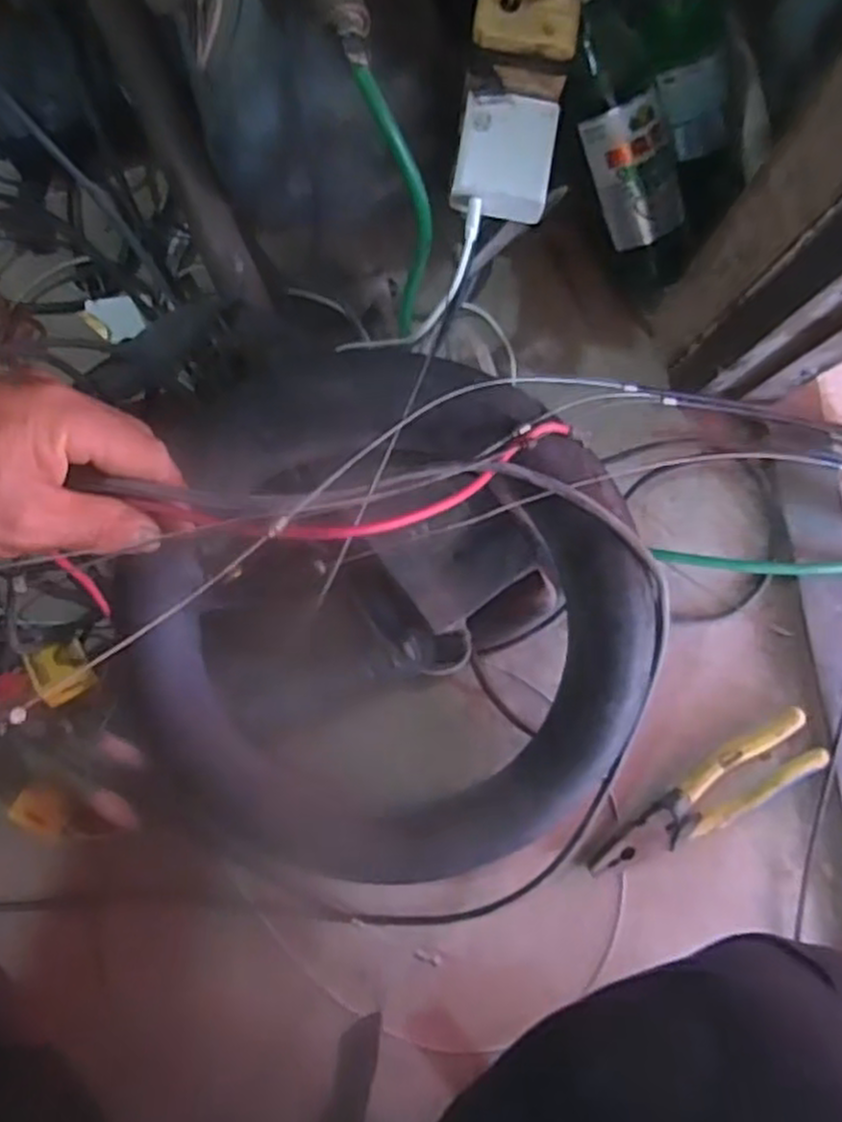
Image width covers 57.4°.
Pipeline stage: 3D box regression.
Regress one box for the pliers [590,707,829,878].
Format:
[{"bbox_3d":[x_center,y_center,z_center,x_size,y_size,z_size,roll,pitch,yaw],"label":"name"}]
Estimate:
[{"bbox_3d":[0.214,0.182,0.578,0.192,0.013,0.049,-29,85,-4],"label":"pliers"}]

